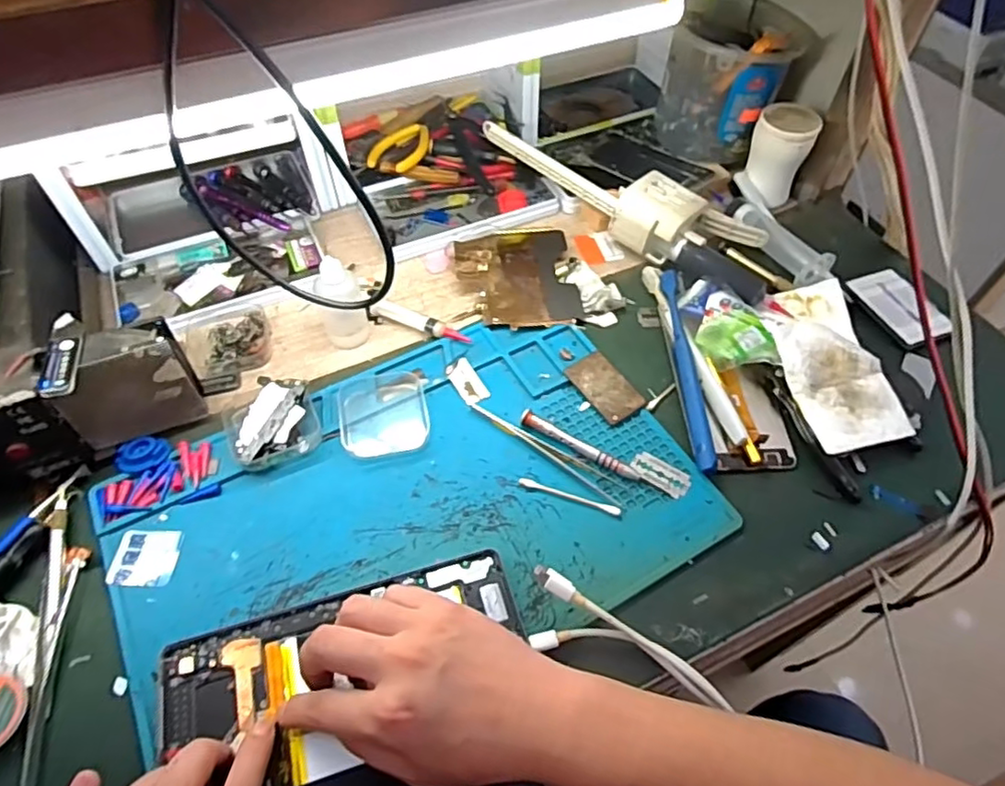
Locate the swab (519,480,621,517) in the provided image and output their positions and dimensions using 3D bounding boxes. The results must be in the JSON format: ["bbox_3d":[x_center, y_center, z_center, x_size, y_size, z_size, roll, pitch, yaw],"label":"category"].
[{"bbox_3d":[0.046,0.071,0.434,0.071,0.004,0.006,16,56,11],"label":"swab"}]

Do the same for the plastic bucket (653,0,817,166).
[{"bbox_3d":[0.221,-0.310,0.621,0.114,0.115,0.107,0,54,0],"label":"plastic bucket"}]

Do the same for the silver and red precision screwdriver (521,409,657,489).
[{"bbox_3d":[0.061,0.039,0.452,0.104,0.012,0.013,25,58,17],"label":"silver and red precision screwdriver"}]

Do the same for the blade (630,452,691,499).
[{"bbox_3d":[0.112,0.057,0.447,0.041,0.004,0.025,24,52,14],"label":"blade"}]

